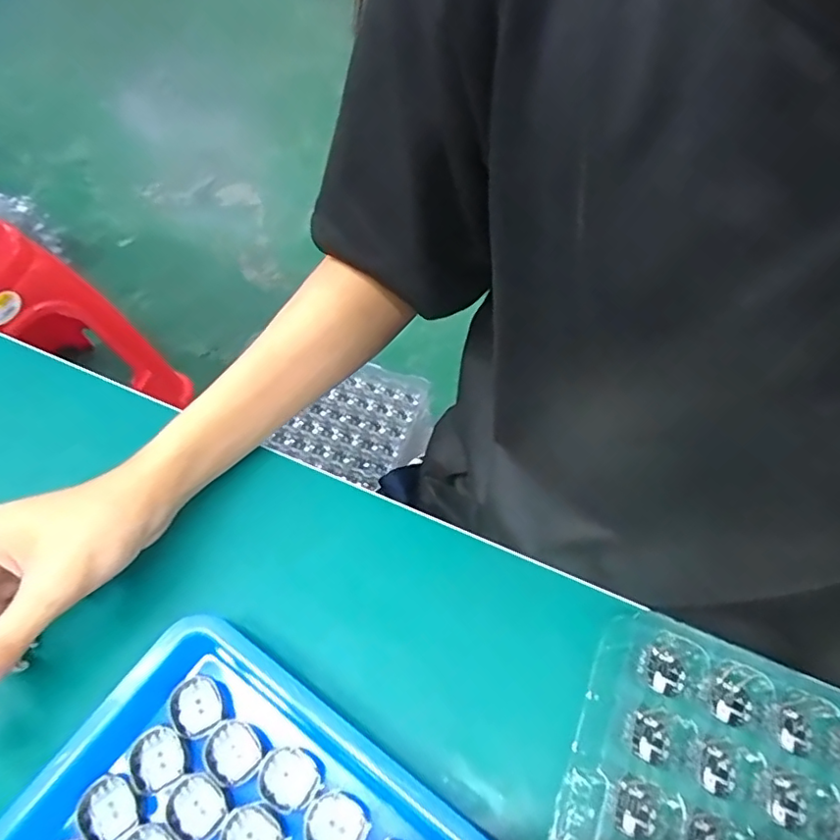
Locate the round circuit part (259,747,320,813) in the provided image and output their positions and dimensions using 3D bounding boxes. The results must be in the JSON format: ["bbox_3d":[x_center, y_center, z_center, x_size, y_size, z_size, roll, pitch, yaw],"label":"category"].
[{"bbox_3d":[-0.064,0.173,0.269,0.028,0.008,0.025,38,65,15],"label":"round circuit part"}]

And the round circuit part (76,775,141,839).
[{"bbox_3d":[-0.147,0.184,0.262,0.028,0.005,0.026,2,62,-3],"label":"round circuit part"}]

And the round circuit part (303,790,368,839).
[{"bbox_3d":[-0.039,0.189,0.259,0.026,0.006,0.027,-35,70,-21],"label":"round circuit part"}]

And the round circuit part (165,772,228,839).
[{"bbox_3d":[-0.106,0.182,0.262,0.026,0.004,0.027,2,62,-3],"label":"round circuit part"}]

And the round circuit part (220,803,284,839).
[{"bbox_3d":[-0.078,0.192,0.256,0.025,0.004,0.028,-35,70,-21],"label":"round circuit part"}]

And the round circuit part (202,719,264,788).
[{"bbox_3d":[-0.092,0.164,0.275,0.025,0.005,0.028,-39,71,-22],"label":"round circuit part"}]

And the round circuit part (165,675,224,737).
[{"bbox_3d":[-0.115,0.146,0.283,0.025,0.004,0.027,2,62,-3],"label":"round circuit part"}]

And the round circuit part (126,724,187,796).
[{"bbox_3d":[-0.129,0.165,0.272,0.026,0.004,0.027,2,62,-3],"label":"round circuit part"}]

